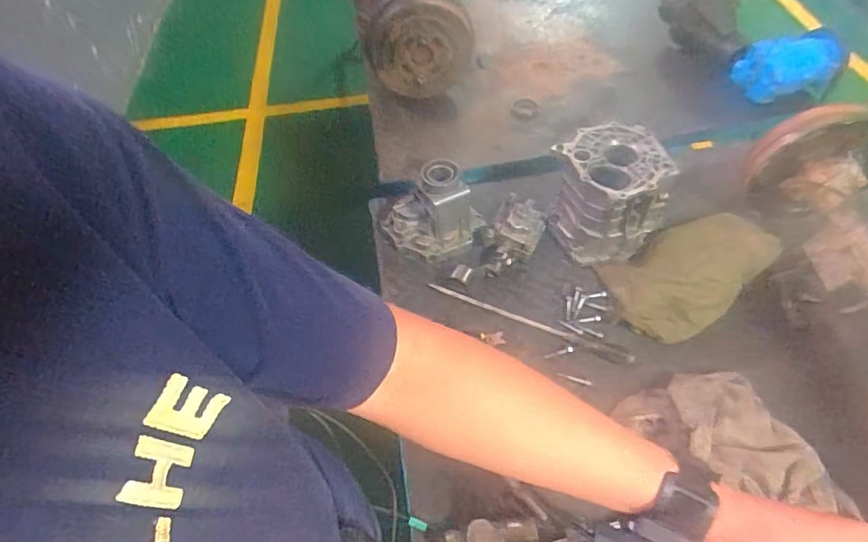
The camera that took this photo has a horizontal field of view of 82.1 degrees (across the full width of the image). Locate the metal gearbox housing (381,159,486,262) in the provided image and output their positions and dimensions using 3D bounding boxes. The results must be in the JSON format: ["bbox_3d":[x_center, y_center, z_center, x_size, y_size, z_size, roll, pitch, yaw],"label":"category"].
[{"bbox_3d":[-0.007,-0.118,0.967,0.196,0.162,0.126,-2,54,4],"label":"metal gearbox housing"}]

